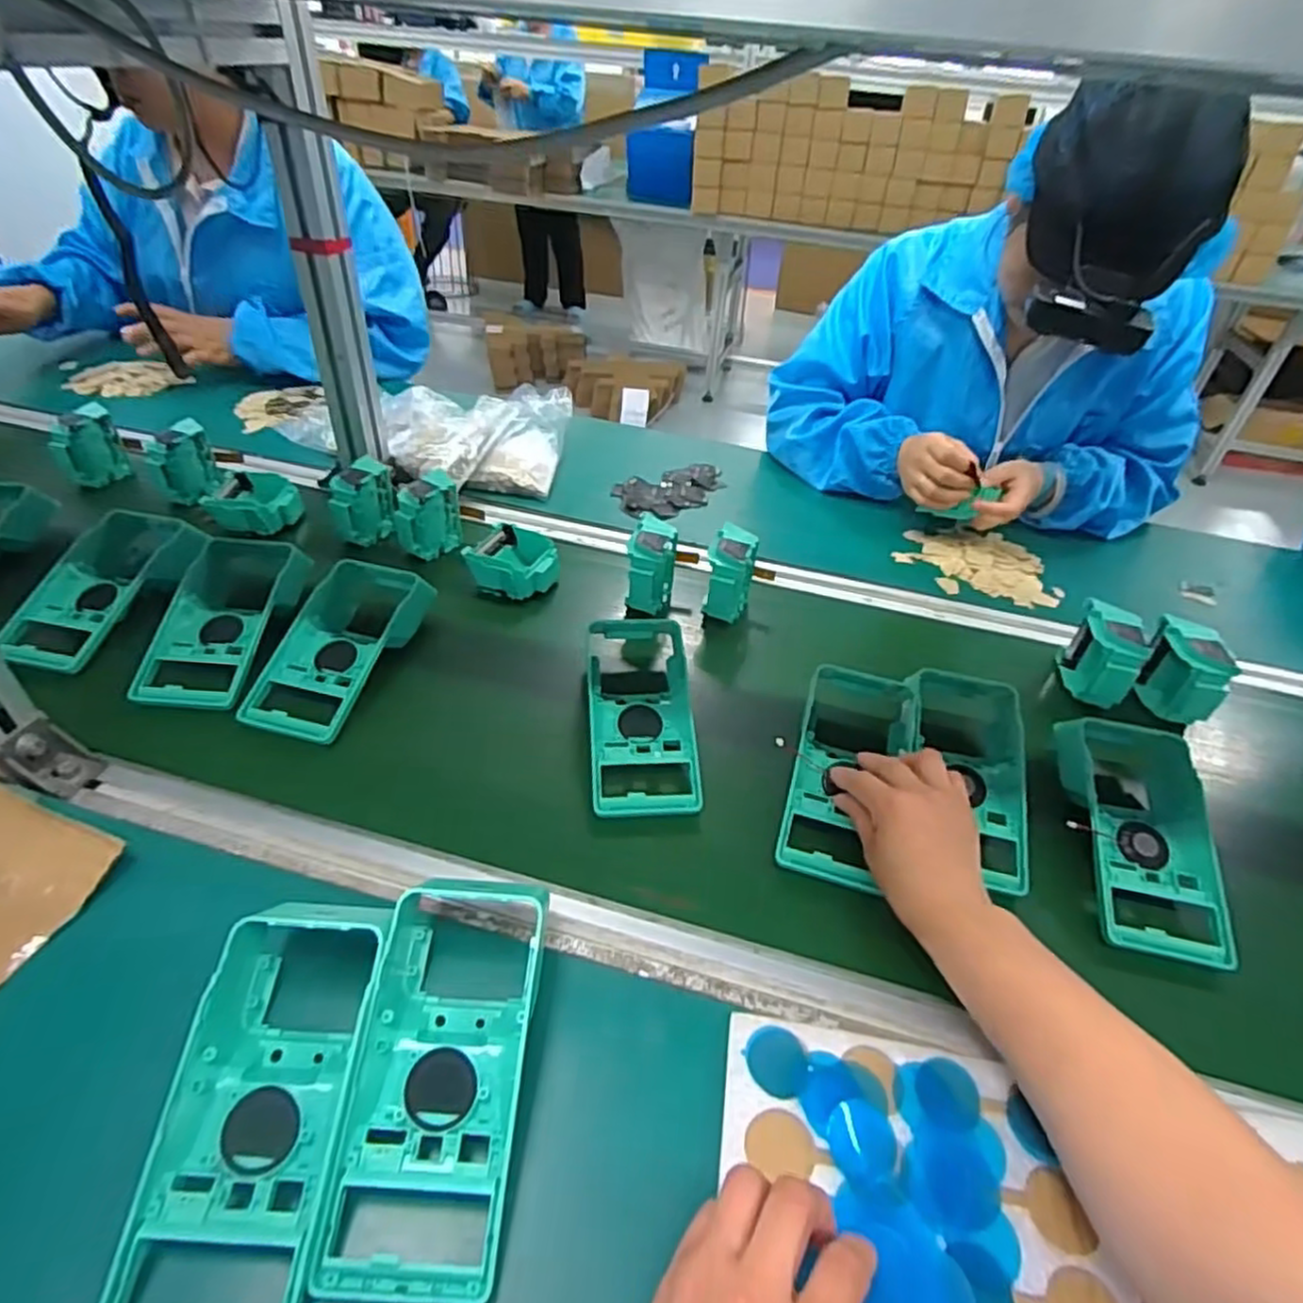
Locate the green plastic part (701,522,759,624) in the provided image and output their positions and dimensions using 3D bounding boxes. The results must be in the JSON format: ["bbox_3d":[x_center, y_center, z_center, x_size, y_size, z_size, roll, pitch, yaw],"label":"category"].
[{"bbox_3d":[0.077,-0.072,0.701,0.045,0.082,0.088,13,41,8],"label":"green plastic part"}]

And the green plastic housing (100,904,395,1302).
[{"bbox_3d":[-0.184,0.210,0.343,0.087,0.056,0.187,5,41,-1],"label":"green plastic housing"}]

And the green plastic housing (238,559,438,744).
[{"bbox_3d":[-0.261,-0.010,0.610,0.090,0.057,0.198,14,42,10],"label":"green plastic housing"}]

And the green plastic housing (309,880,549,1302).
[{"bbox_3d":[-0.106,0.206,0.364,0.087,0.054,0.184,5,41,-1],"label":"green plastic housing"}]

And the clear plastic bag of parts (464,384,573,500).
[{"bbox_3d":[-0.150,-0.274,0.903,0.088,0.037,0.222,10,55,5],"label":"clear plastic bag of parts"}]

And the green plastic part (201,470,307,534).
[{"bbox_3d":[-0.428,-0.159,0.779,0.084,0.049,0.087,-1,41,-8],"label":"green plastic part"}]

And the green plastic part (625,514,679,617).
[{"bbox_3d":[-0.001,-0.078,0.700,0.045,0.077,0.082,7,41,2],"label":"green plastic part"}]

